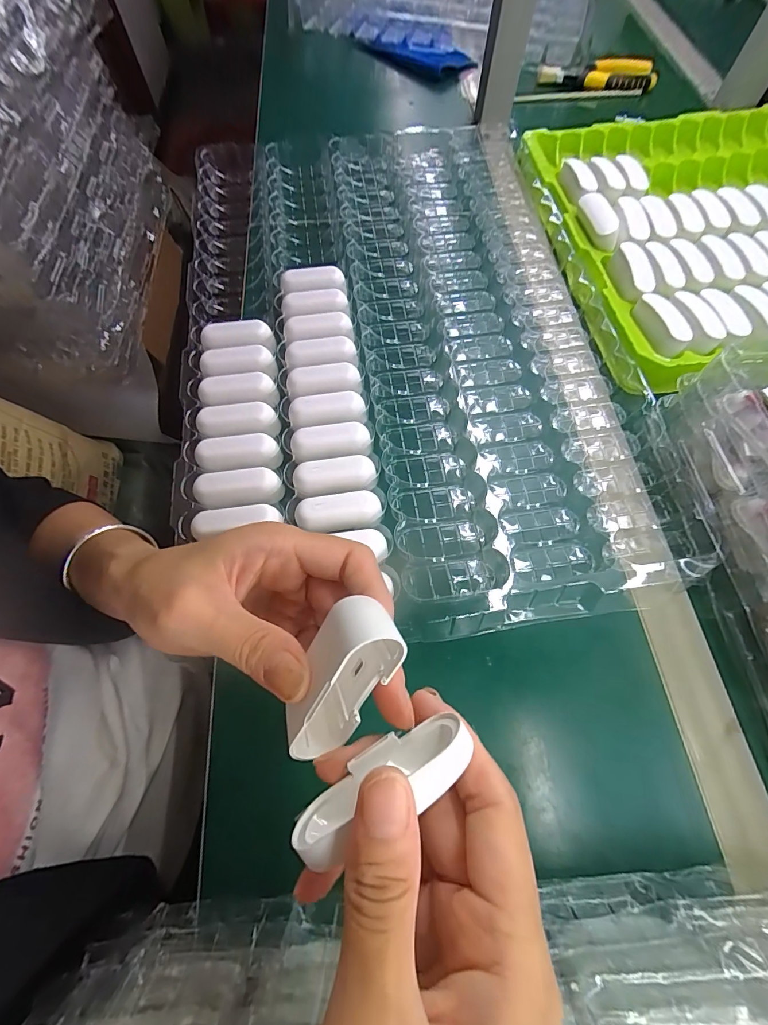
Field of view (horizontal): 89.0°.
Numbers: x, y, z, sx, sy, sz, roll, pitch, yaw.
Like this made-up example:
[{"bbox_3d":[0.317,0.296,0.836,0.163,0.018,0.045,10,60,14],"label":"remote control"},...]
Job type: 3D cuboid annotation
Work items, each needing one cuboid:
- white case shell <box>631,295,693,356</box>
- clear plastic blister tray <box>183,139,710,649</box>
[{"bbox_3d":[0.254,-0.172,0.355,0.034,0.018,0.061,1,66,0],"label":"white case shell"},{"bbox_3d":[0.013,-0.185,0.383,0.377,0.048,0.589,-8,67,-4],"label":"clear plastic blister tray"}]

